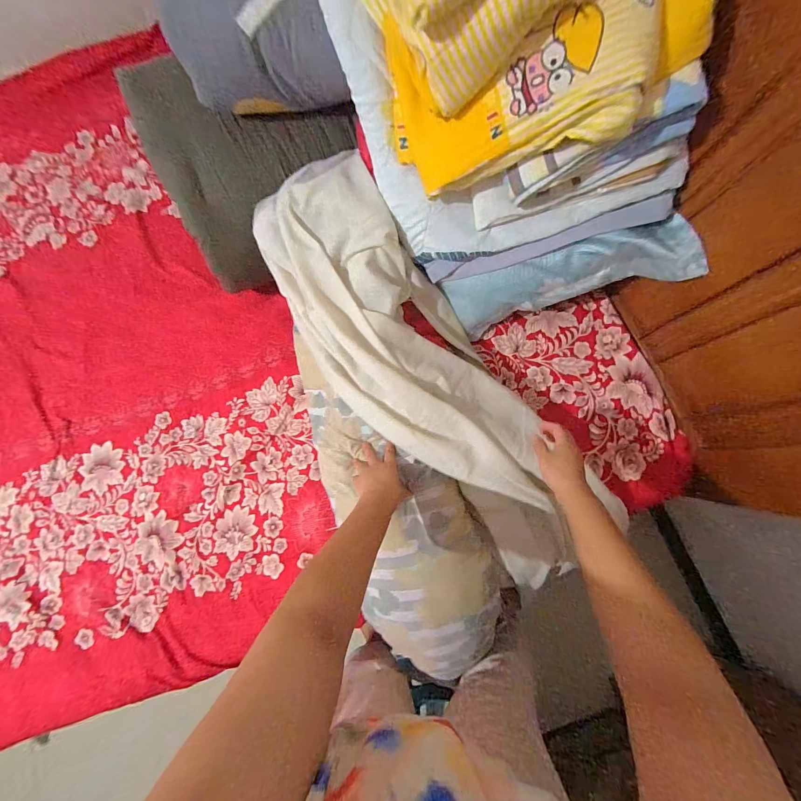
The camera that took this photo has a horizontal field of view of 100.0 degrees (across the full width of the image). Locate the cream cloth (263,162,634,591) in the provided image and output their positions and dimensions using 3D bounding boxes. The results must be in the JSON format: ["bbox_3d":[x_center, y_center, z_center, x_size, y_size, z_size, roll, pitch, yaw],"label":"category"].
[{"bbox_3d":[0.053,-0.042,0.648,0.278,0.136,0.865,-38,93,-3],"label":"cream cloth"}]

